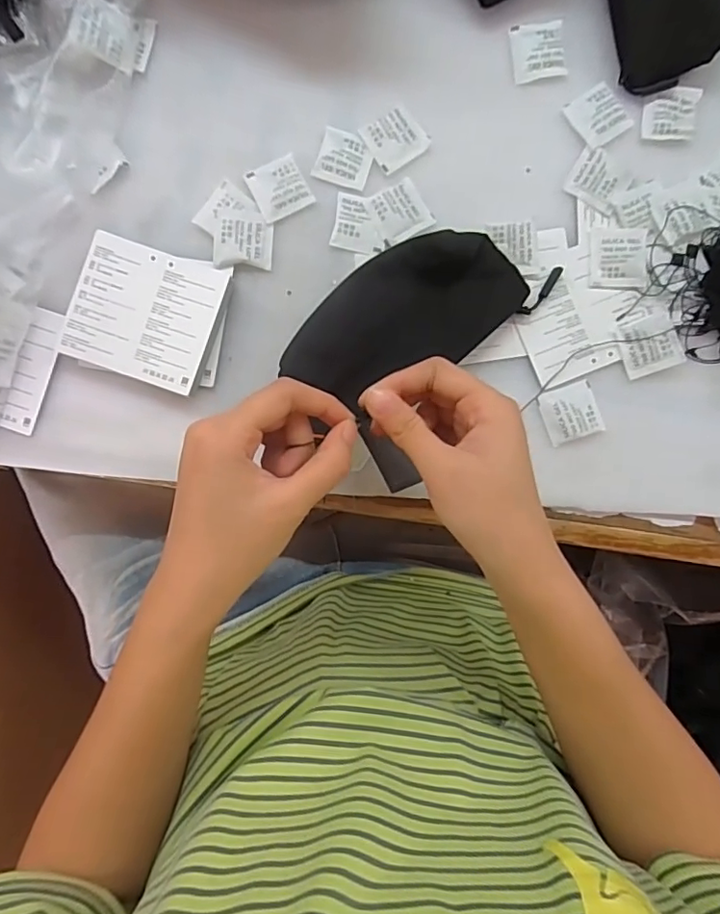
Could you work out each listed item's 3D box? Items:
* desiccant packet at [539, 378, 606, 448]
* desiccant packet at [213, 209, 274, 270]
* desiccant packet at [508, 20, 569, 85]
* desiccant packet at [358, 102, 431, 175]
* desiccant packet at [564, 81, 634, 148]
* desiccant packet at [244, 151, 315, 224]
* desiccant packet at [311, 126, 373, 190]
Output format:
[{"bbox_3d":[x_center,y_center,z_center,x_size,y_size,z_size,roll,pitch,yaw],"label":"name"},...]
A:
[{"bbox_3d":[0.153,-0.032,0.392,0.040,0.007,0.039,-19,90,-1],"label":"desiccant packet"},{"bbox_3d":[-0.082,-0.155,0.386,0.039,0.011,0.041,3,89,-1],"label":"desiccant packet"},{"bbox_3d":[0.130,-0.296,0.395,0.038,0.004,0.041,-8,90,-1],"label":"desiccant packet"},{"bbox_3d":[0.025,-0.231,0.393,0.041,0.004,0.039,-35,90,-1],"label":"desiccant packet"},{"bbox_3d":[0.174,-0.249,0.394,0.037,0.004,0.039,-32,90,-1],"label":"desiccant packet"},{"bbox_3d":[-0.058,-0.194,0.390,0.038,0.006,0.040,-27,90,-1],"label":"desiccant packet"},{"bbox_3d":[-0.011,-0.216,0.392,0.038,0.004,0.039,19,89,-1],"label":"desiccant packet"}]

